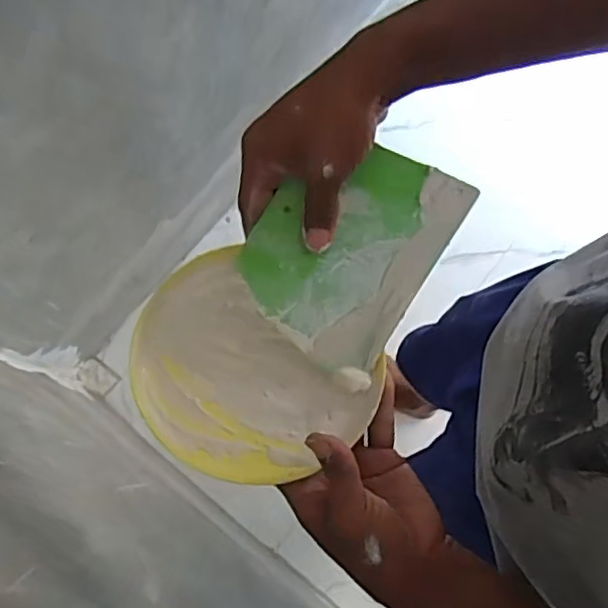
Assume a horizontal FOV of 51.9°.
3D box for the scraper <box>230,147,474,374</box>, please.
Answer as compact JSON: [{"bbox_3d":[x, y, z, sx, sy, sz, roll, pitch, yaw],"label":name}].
[{"bbox_3d":[0.032,-0.041,0.447,0.124,0.008,0.158,30,91,-10],"label":"scraper"}]

